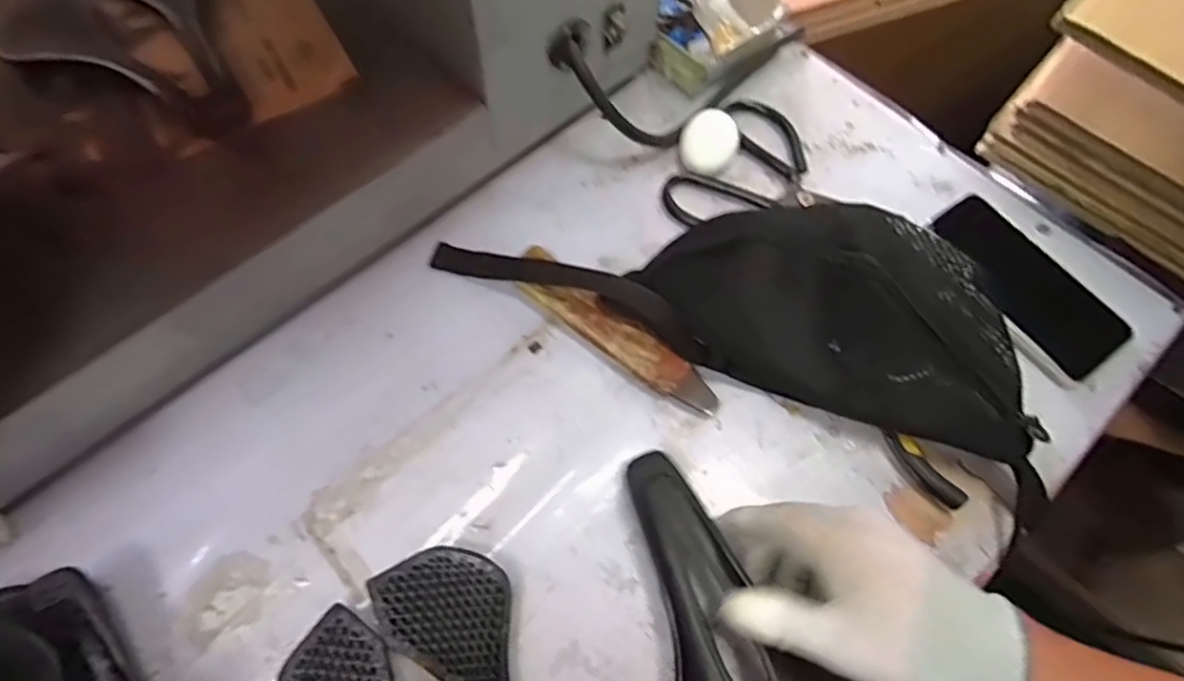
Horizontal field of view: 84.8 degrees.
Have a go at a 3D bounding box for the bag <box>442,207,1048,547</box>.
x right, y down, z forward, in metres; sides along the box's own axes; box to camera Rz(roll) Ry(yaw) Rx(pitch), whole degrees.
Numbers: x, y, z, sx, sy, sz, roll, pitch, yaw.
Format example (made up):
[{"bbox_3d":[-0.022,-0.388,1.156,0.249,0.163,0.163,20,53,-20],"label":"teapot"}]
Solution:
[{"bbox_3d":[0.104,-0.044,0.462,0.441,0.091,0.132,25,68,10],"label":"bag"}]

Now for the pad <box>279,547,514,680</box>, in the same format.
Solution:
[{"bbox_3d":[-0.078,0.242,0.372,0.146,0.010,0.224,-33,71,-14],"label":"pad"}]

